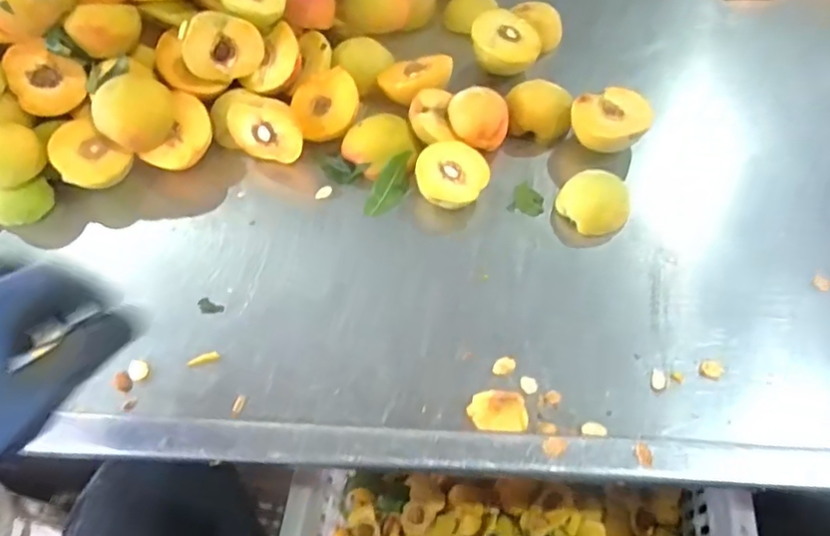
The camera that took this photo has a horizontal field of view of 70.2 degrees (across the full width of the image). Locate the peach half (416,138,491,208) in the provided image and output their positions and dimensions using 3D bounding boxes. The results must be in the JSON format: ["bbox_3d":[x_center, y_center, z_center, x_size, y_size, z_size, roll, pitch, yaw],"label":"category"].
[{"bbox_3d":[0.030,-0.073,0.475,0.054,0.026,0.055,20,65,12],"label":"peach half"}]

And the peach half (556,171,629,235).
[{"bbox_3d":[0.141,-0.051,0.465,0.042,0.030,0.052,-36,66,-15],"label":"peach half"}]

